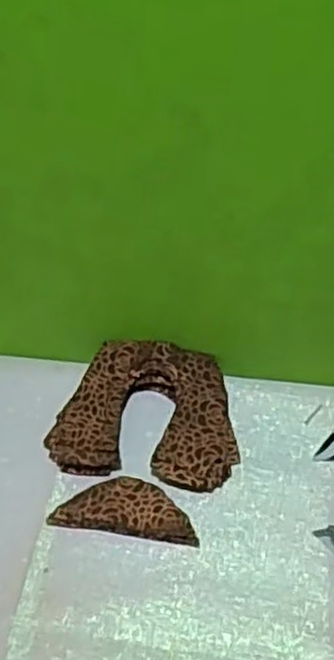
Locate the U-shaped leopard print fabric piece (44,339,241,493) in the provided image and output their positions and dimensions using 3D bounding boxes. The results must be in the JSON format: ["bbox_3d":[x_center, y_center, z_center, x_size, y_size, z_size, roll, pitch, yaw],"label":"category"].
[{"bbox_3d":[-0.019,0.079,0.711,0.171,0.043,0.138,6,48,8],"label":"U-shaped leopard print fabric piece"}]

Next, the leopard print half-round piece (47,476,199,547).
[{"bbox_3d":[-0.035,0.158,0.654,0.125,0.015,0.050,5,47,8],"label":"leopard print half-round piece"}]

